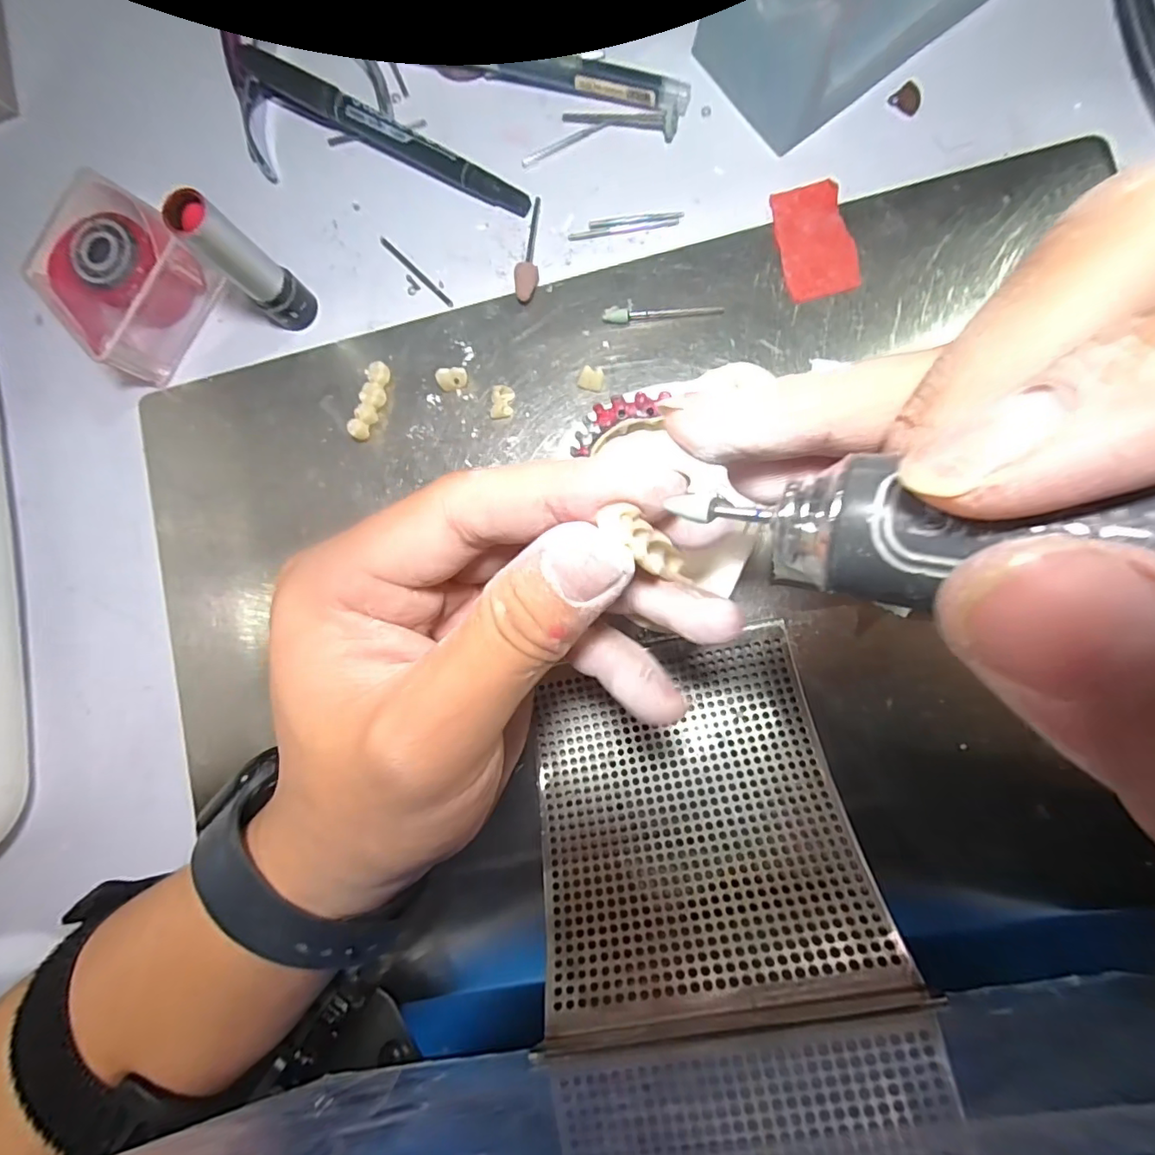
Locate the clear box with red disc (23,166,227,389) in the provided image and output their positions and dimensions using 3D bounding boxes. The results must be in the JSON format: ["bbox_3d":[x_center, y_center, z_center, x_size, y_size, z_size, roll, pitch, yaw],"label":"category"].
[{"bbox_3d":[-0.189,-0.124,0.226,0.053,0.030,0.059,39,92,8],"label":"clear box with red disc"}]

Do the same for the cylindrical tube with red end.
[{"bbox_3d":[-0.124,-0.117,0.204,0.018,0.059,0.018,0,87,7],"label":"cylindrical tube with red end"}]

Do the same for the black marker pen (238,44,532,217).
[{"bbox_3d":[-0.081,-0.186,0.225,0.139,0.013,0.012,29,91,8],"label":"black marker pen"}]

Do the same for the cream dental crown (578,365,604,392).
[{"bbox_3d":[0.006,-0.078,0.212,0.009,0.006,0.008,14,89,8],"label":"cream dental crown"}]

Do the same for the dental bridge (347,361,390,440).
[{"bbox_3d":[-0.085,-0.073,0.222,0.009,0.010,0.033,18,89,8],"label":"dental bridge"}]

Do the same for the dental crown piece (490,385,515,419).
[{"bbox_3d":[-0.030,-0.070,0.216,0.008,0.006,0.014,7,88,7],"label":"dental crown piece"}]

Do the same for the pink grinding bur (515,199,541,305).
[{"bbox_3d":[-0.019,-0.134,0.218,0.008,0.008,0.045,4,87,7],"label":"pink grinding bur"}]

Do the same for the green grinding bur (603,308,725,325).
[{"bbox_3d":[0.034,-0.104,0.211,0.046,0.004,0.005,-2,87,7],"label":"green grinding bur"}]

